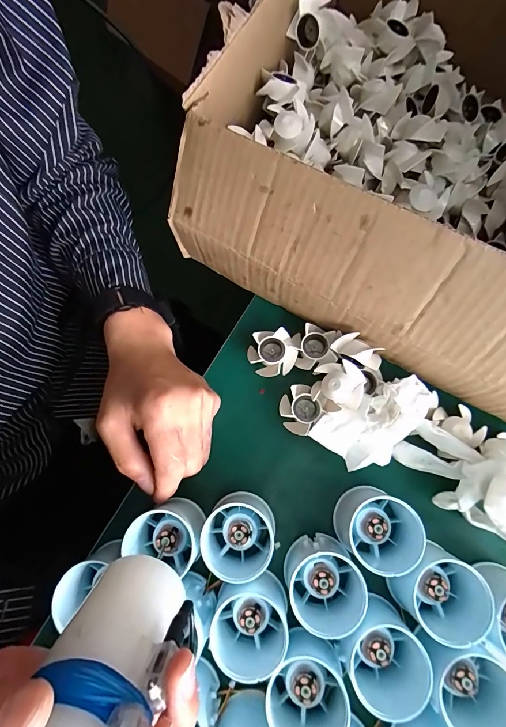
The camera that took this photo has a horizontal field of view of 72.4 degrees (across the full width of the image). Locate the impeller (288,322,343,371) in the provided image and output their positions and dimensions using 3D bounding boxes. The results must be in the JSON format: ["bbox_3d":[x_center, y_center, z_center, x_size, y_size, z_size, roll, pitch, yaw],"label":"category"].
[{"bbox_3d":[0.055,-0.015,0.310,0.042,0.015,0.040,26,78,7],"label":"impeller"}]

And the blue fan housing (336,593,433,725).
[{"bbox_3d":[0.091,0.205,0.238,0.056,0.038,0.058,-31,78,-6],"label":"blue fan housing"}]

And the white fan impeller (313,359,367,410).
[{"bbox_3d":[0.072,0.017,0.293,0.039,0.028,0.035,14,77,4],"label":"white fan impeller"}]

